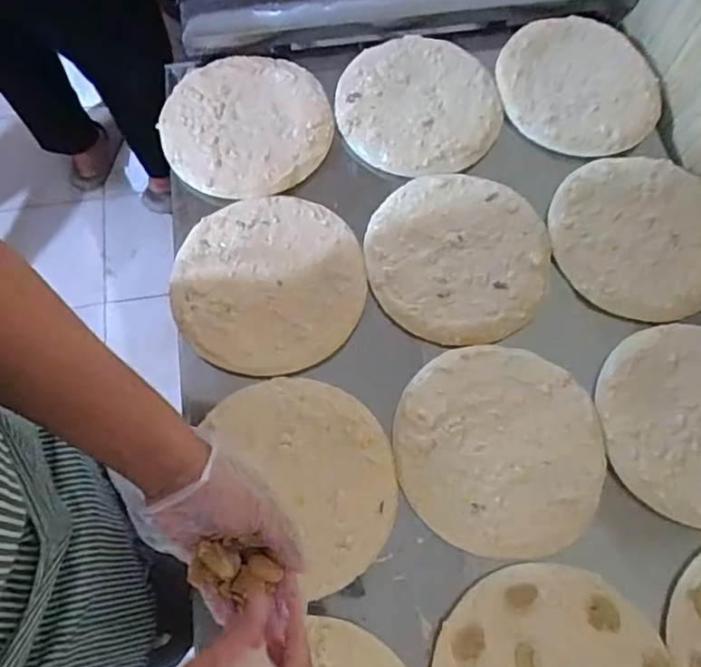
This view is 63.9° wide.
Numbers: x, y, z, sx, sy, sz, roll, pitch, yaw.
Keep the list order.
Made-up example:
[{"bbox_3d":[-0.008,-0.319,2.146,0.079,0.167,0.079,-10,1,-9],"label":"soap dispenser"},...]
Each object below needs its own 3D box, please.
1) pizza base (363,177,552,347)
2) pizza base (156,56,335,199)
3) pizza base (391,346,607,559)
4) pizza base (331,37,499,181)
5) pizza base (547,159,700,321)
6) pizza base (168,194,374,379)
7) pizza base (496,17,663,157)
[{"bbox_3d":[0.117,-0.087,0.619,0.194,0.008,0.193,0,69,-1],"label":"pizza base"},{"bbox_3d":[-0.124,-0.257,0.672,0.197,0.015,0.202,0,69,-1],"label":"pizza base"},{"bbox_3d":[0.147,0.110,0.555,0.198,0.013,0.196,0,69,-1],"label":"pizza base"},{"bbox_3d":[0.087,-0.286,0.687,0.192,0.013,0.194,29,71,10],"label":"pizza base"},{"bbox_3d":[0.326,-0.113,0.629,0.192,0.010,0.188,0,69,-1],"label":"pizza base"},{"bbox_3d":[-0.089,-0.058,0.605,0.199,0.007,0.200,24,71,8],"label":"pizza base"},{"bbox_3d":[0.289,-0.316,0.702,0.194,0.011,0.200,-6,69,-3],"label":"pizza base"}]

